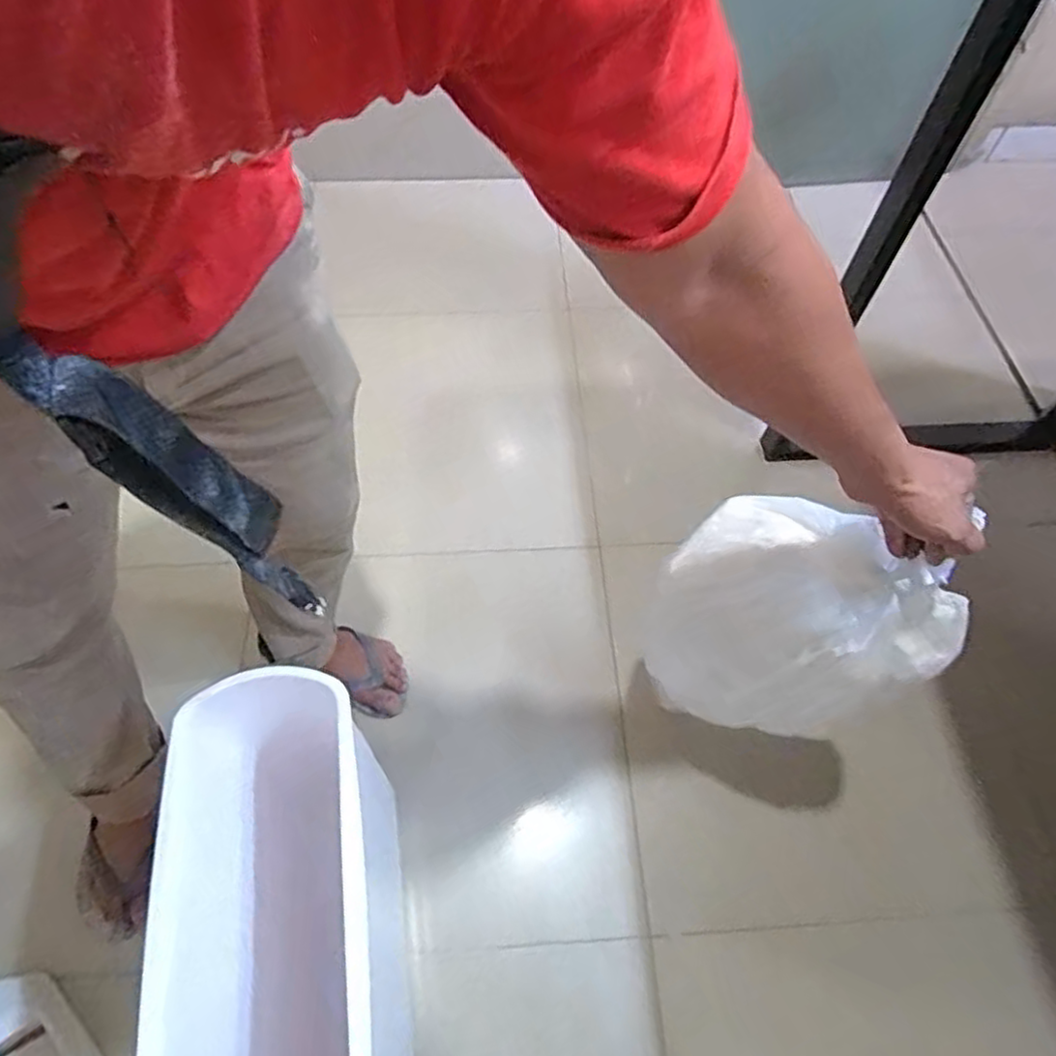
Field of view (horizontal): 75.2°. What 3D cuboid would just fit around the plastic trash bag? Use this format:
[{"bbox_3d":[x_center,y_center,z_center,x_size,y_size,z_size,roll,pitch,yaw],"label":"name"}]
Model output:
[{"bbox_3d":[0.280,0.111,0.742,0.260,0.295,0.164,14,59,7],"label":"plastic trash bag"}]

